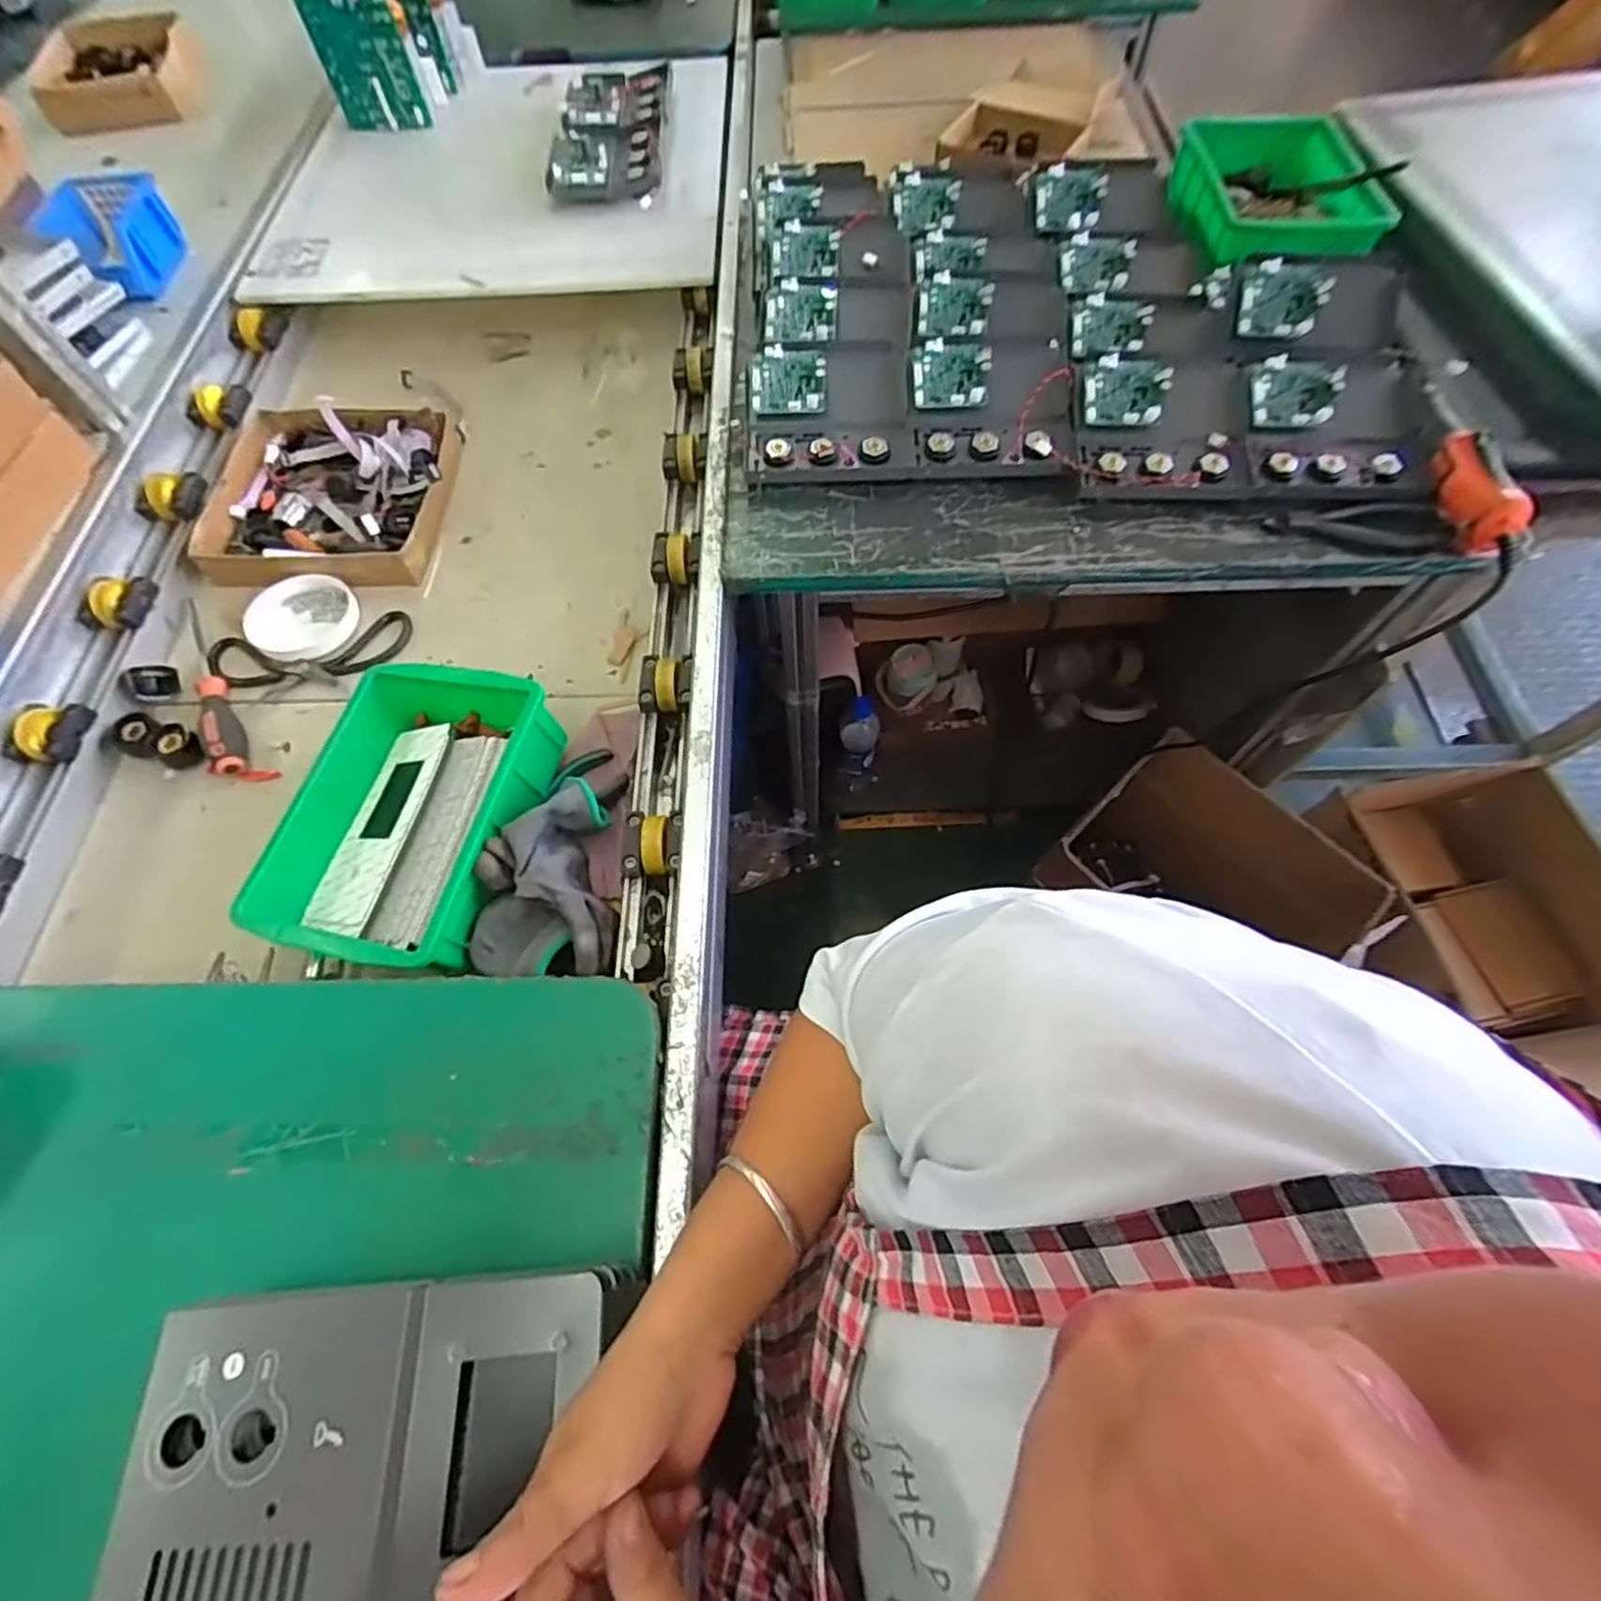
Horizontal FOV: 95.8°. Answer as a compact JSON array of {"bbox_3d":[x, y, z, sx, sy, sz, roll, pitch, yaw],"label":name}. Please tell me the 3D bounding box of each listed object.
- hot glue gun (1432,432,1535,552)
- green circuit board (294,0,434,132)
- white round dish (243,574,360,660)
[{"bbox_3d":[0.568,-0.259,0.608,0.027,0.050,0.106,-14,77,-5],"label":"hot glue gun"},{"bbox_3d":[-0.592,-1.005,0.984,0.119,0.146,0.019,-1,64,1],"label":"green circuit board"},{"bbox_3d":[-0.509,-0.185,0.736,0.098,0.022,0.093,-1,64,1],"label":"white round dish"}]

